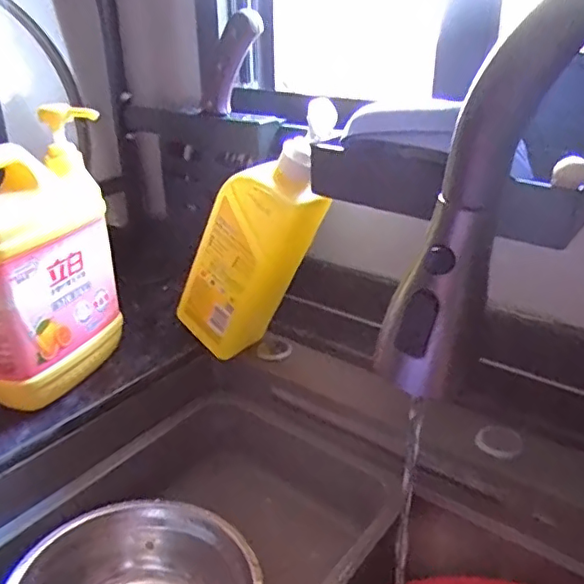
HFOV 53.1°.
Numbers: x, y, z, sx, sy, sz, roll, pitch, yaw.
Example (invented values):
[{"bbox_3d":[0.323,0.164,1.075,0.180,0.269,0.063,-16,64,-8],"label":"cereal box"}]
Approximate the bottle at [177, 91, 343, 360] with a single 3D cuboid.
[{"bbox_3d":[-0.029,-0.050,0.522,0.077,0.263,0.054,39,39,12],"label":"bottle"}]

